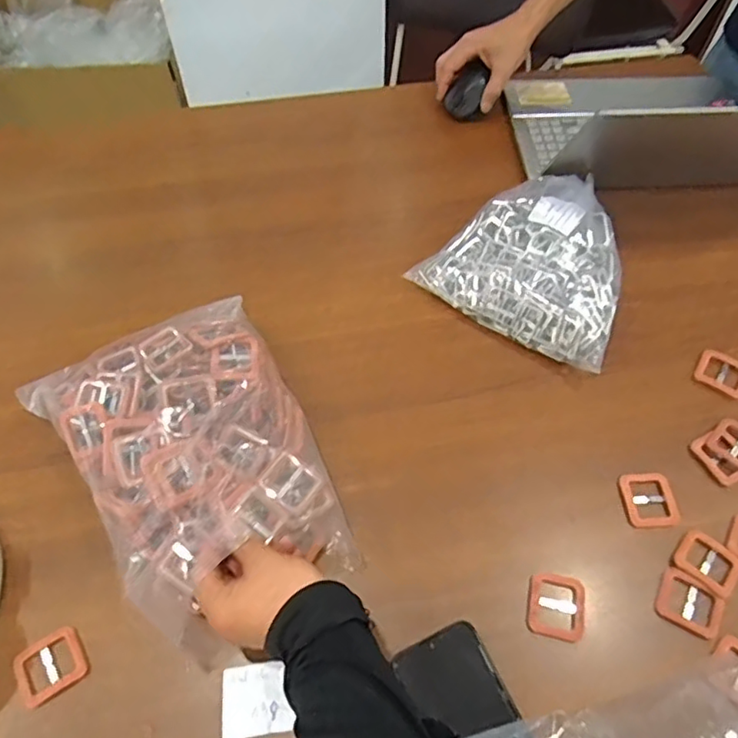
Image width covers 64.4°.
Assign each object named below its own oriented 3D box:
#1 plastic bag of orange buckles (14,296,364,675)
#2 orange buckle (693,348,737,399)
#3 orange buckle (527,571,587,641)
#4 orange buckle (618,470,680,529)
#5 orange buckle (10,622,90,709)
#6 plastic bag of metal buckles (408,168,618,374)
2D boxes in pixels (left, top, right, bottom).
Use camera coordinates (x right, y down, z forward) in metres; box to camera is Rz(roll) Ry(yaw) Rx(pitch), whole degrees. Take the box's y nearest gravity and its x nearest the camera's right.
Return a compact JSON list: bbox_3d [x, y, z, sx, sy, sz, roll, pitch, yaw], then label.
[{"bbox_3d":[-0.151,0.077,0.535,0.208,0.073,0.300,-30,64,-17],"label":"plastic bag of orange buckles"},{"bbox_3d":[0.385,0.004,0.636,0.054,0.005,0.047,31,63,17],"label":"orange buckle"},{"bbox_3d":[0.163,0.205,0.509,0.047,0.004,0.055,14,60,7],"label":"orange buckle"},{"bbox_3d":[0.268,0.124,0.561,0.049,0.004,0.055,-4,59,-3],"label":"orange buckle"},{"bbox_3d":[-0.261,0.243,0.481,0.053,0.005,0.048,-33,65,-19],"label":"orange buckle"},{"bbox_3d":[0.199,-0.126,0.671,0.216,0.068,0.193,33,64,18],"label":"plastic bag of metal buckles"}]

